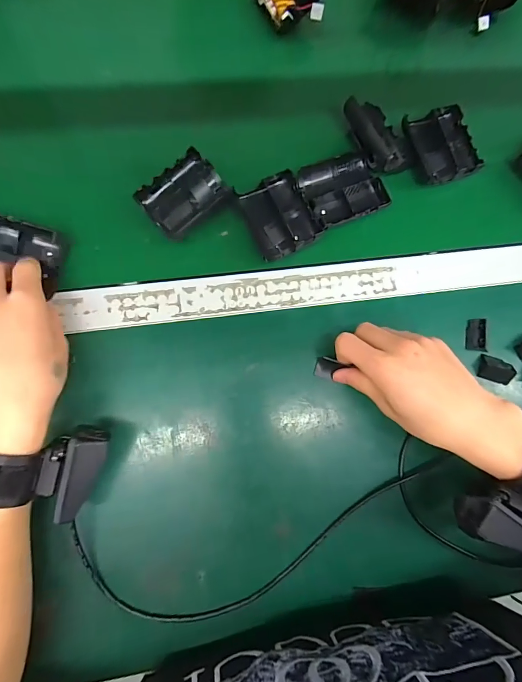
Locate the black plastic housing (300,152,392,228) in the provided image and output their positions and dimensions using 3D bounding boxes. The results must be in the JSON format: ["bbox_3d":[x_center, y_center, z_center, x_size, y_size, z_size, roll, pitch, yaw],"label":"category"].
[{"bbox_3d":[0.084,-0.159,0.383,0.081,0.022,0.073,-26,85,-7],"label":"black plastic housing"}]

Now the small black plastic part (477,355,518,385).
[{"bbox_3d":[0.240,0.029,0.373,0.030,0.012,0.026,21,82,-1],"label":"small black plastic part"}]

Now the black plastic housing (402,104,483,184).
[{"bbox_3d":[0.195,-0.212,0.401,0.067,0.025,0.080,-22,84,-6],"label":"black plastic housing"}]

